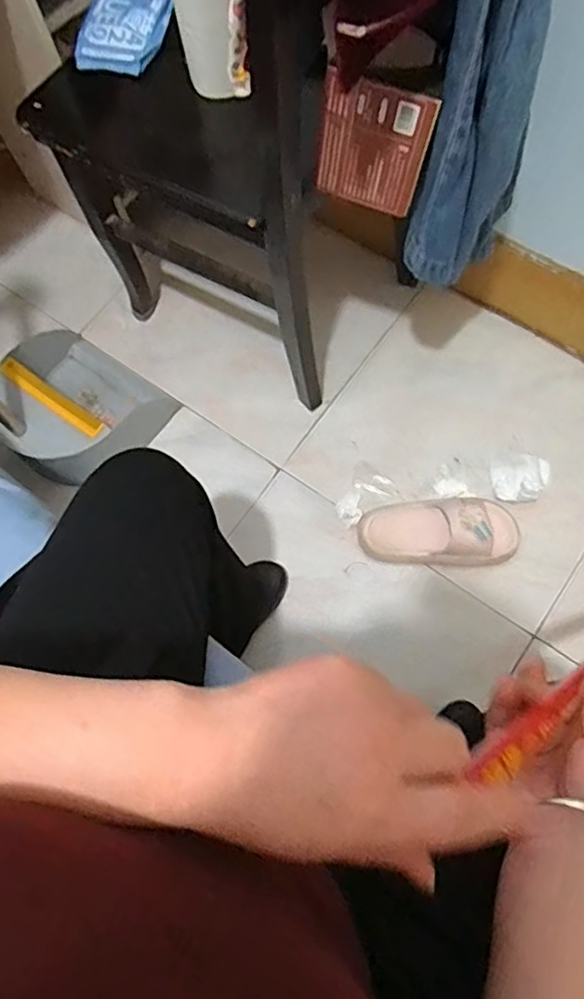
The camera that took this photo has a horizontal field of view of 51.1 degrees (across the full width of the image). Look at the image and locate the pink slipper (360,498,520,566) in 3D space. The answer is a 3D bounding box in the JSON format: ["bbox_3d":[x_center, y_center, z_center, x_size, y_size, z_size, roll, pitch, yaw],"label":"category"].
[{"bbox_3d":[0.238,0.048,0.977,0.251,0.078,0.110,-1,71,3],"label":"pink slipper"}]

